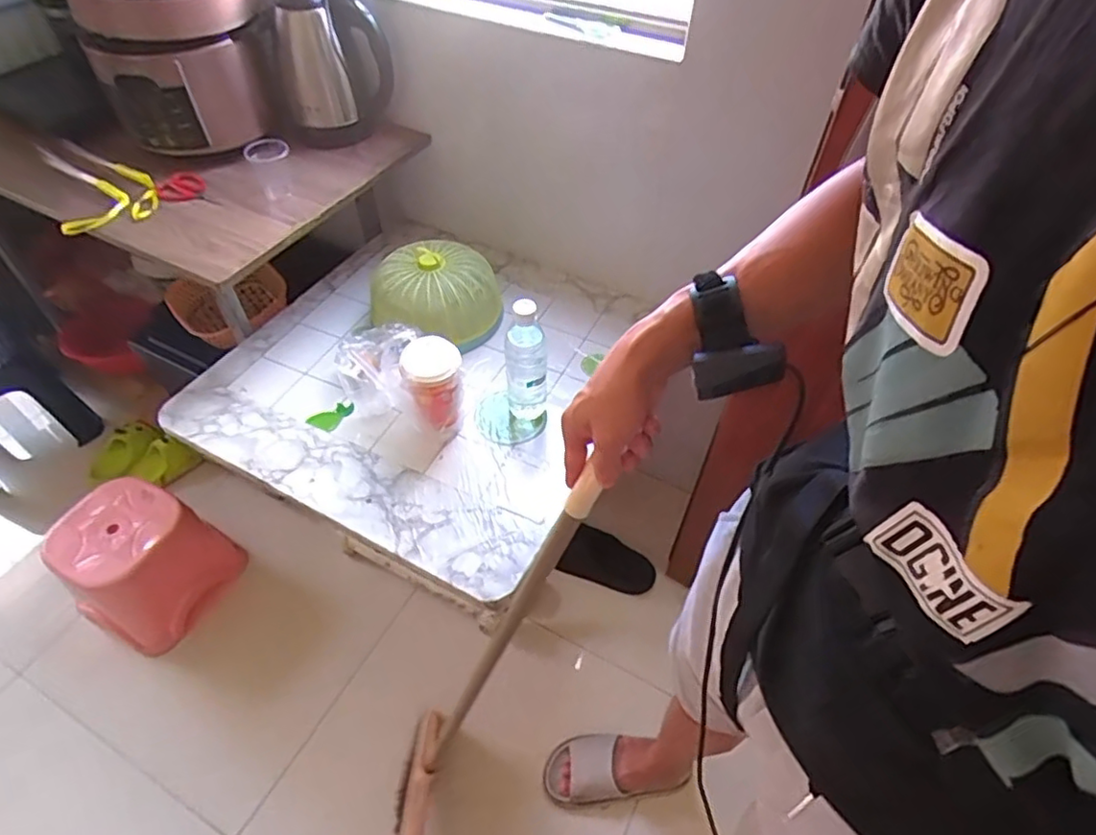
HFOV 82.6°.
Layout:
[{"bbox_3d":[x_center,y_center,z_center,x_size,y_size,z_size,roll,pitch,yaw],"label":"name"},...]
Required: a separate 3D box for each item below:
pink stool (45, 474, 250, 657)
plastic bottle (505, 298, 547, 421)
[{"bbox_3d":[-0.861,0.307,1.320,0.260,0.225,0.265,19,51,14],"label":"pink stool"},{"bbox_3d":[-0.033,-0.086,0.950,0.060,0.234,0.052,-3,49,-4],"label":"plastic bottle"}]

